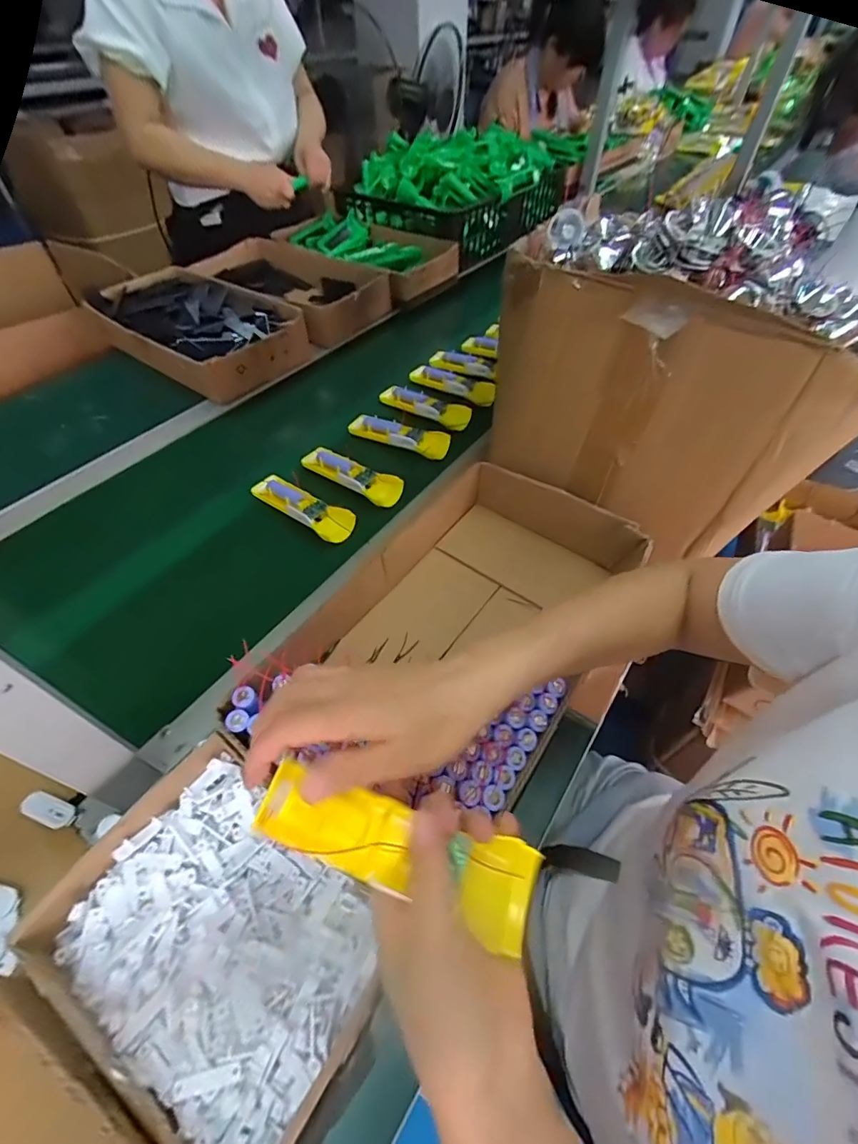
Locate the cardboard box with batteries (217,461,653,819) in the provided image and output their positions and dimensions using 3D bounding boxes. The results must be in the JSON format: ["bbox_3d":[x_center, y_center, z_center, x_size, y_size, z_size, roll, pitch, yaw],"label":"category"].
[{"bbox_3d":[0.028,0.077,0.520,0.275,0.150,0.418,28,57,21],"label":"cardboard box with batteries"}]

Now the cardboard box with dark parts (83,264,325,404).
[{"bbox_3d":[-0.422,-0.443,0.864,0.379,0.086,0.221,29,58,22],"label":"cardboard box with dark parts"}]

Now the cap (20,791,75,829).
[{"bbox_3d":[-0.330,0.206,0.410,0.046,0.006,0.020,15,54,12],"label":"cap"}]

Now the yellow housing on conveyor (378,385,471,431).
[{"bbox_3d":[-0.004,-0.280,0.787,0.174,0.019,0.051,26,57,20],"label":"yellow housing on conveyor"}]

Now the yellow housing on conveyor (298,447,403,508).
[{"bbox_3d":[-0.114,-0.137,0.693,0.165,0.038,0.049,24,56,18],"label":"yellow housing on conveyor"}]

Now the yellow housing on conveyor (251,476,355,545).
[{"bbox_3d":[-0.170,-0.091,0.641,0.166,0.019,0.048,31,58,23],"label":"yellow housing on conveyor"}]

